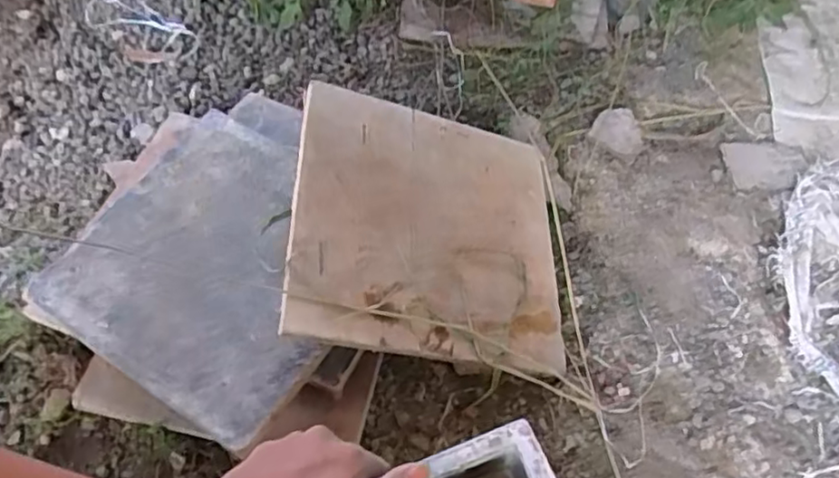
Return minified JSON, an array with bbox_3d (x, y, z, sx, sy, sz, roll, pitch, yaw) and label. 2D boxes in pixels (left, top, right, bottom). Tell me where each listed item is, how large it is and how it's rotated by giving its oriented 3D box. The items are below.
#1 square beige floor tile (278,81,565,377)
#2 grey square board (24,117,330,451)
[{"bbox_3d":[0.014,-0.011,0.586,0.248,0.014,0.236,13,61,-21],"label":"square beige floor tile"},{"bbox_3d":[-0.175,0.019,0.578,0.249,0.013,0.239,29,63,18],"label":"grey square board"}]

